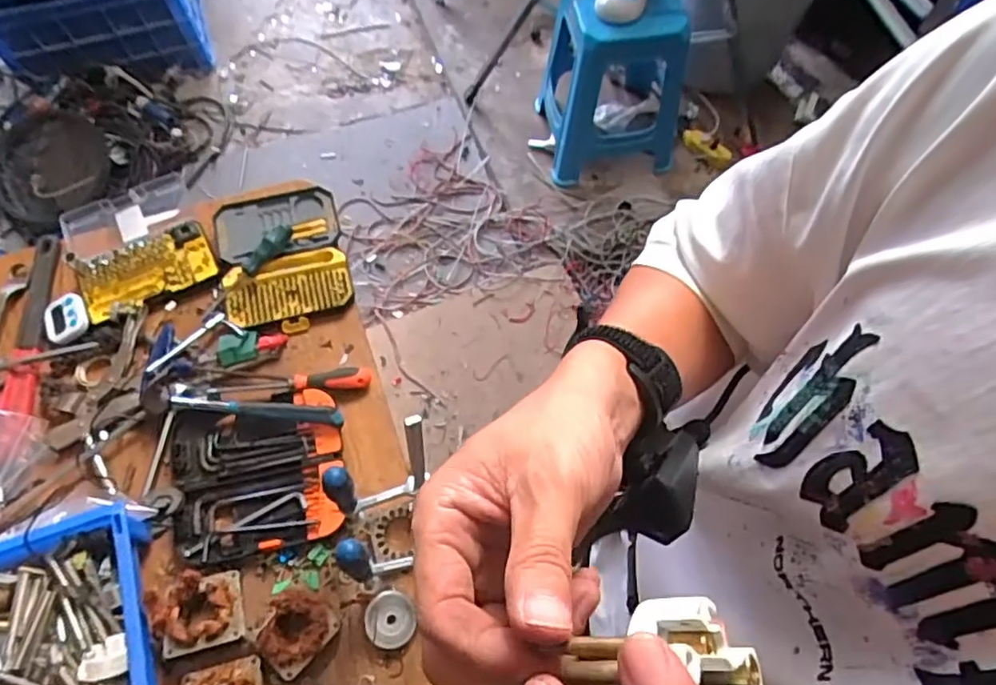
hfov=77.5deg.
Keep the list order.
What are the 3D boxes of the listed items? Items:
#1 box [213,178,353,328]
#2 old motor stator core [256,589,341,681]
[{"bbox_3d":[-0.334,-0.146,0.954,0.178,0.028,0.236,-14,65,-6],"label":"box"},{"bbox_3d":[-0.234,0.335,0.722,0.077,0.041,0.083,33,69,15],"label":"old motor stator core"}]

